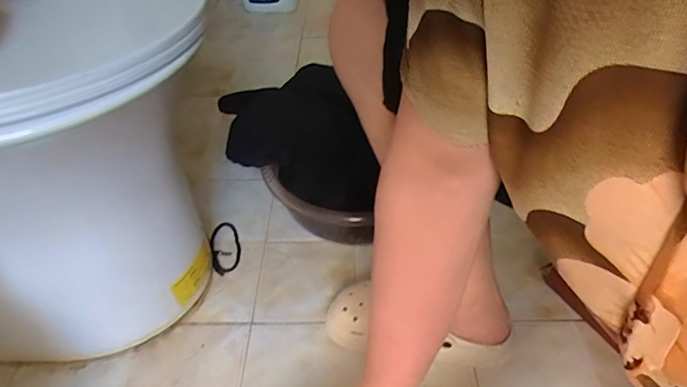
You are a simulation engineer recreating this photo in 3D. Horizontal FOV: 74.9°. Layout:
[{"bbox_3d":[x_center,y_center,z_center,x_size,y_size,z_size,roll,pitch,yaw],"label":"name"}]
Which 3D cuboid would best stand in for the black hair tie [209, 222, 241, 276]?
[{"bbox_3d":[-0.196,0.084,0.739,0.048,0.008,0.109,-14,46,-13],"label":"black hair tie"}]

